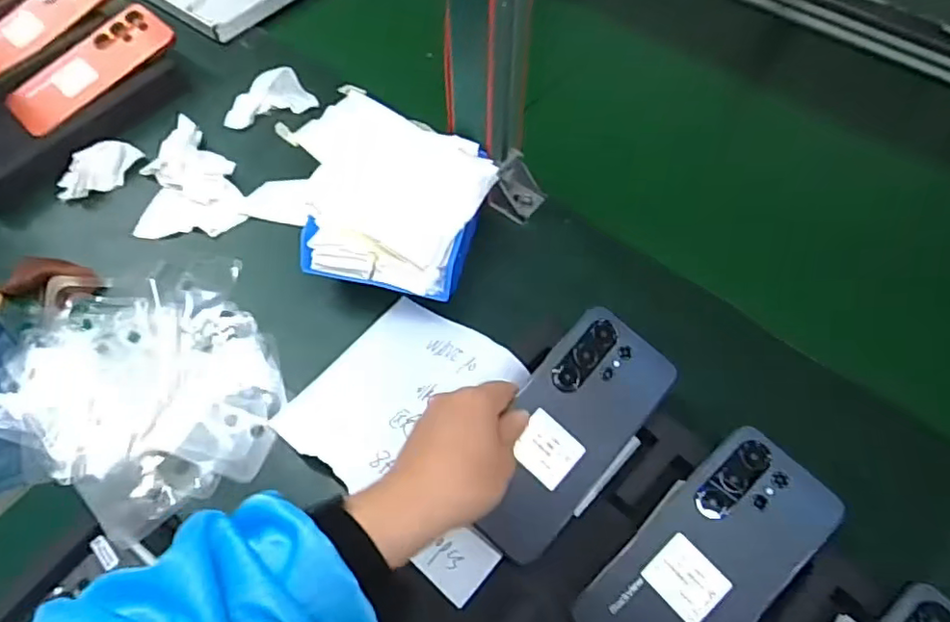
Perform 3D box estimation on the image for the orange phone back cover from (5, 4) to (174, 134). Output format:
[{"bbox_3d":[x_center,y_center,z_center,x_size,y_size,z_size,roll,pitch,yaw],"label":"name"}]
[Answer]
[{"bbox_3d":[-0.386,-0.246,0.606,0.086,0.005,0.169,36,73,18],"label":"orange phone back cover"}]

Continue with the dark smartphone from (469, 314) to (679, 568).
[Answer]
[{"bbox_3d":[0.063,0.082,0.404,0.080,0.016,0.166,40,76,1],"label":"dark smartphone"}]

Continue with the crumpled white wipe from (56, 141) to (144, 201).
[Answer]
[{"bbox_3d":[-0.352,-0.133,0.563,0.076,0.019,0.039,-38,67,-21],"label":"crumpled white wipe"}]

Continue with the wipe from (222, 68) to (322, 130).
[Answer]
[{"bbox_3d":[-0.207,-0.213,0.599,0.089,0.032,0.039,-19,61,-12],"label":"wipe"}]

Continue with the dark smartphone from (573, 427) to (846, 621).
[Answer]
[{"bbox_3d":[0.143,0.153,0.369,0.166,0.014,0.079,-44,68,-9],"label":"dark smartphone"}]

